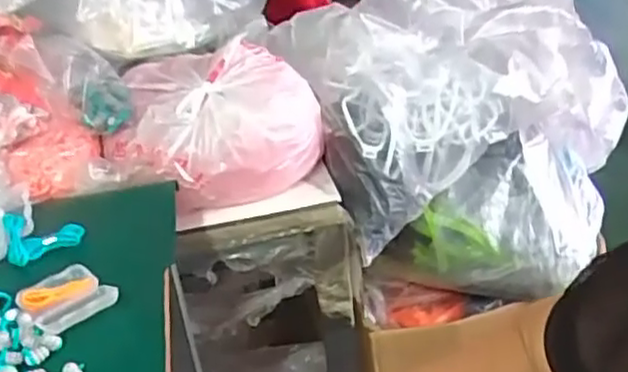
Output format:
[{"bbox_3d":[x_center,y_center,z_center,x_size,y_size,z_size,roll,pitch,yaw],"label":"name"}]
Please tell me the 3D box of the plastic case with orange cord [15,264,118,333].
[{"bbox_3d":[-0.185,0.080,0.504,0.057,0.018,0.078,-26,36,-32],"label":"plastic case with orange cord"}]

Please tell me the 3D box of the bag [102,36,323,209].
[{"bbox_3d":[-0.118,-0.081,0.796,0.241,0.118,0.212,-12,30,-10],"label":"bag"}]

